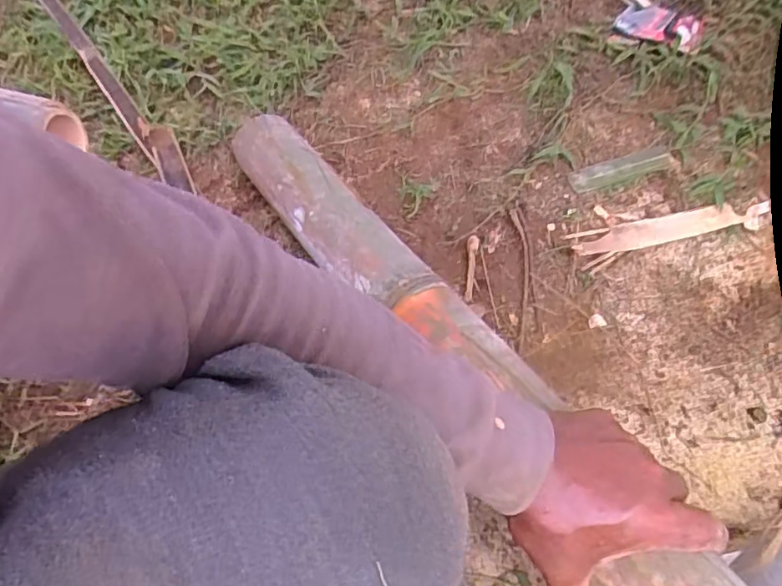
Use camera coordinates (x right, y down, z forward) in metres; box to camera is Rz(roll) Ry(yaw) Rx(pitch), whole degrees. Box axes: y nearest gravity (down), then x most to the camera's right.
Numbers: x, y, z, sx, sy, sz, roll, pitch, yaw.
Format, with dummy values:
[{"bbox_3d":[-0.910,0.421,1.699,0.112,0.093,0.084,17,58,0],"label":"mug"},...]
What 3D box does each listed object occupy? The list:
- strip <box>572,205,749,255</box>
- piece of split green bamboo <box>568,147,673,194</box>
[{"bbox_3d":[0.325,-0.077,0.705,0.212,0.005,0.038,-12,57,-5],"label":"strip"},{"bbox_3d":[0.299,-0.162,0.756,0.145,0.004,0.035,-17,58,-9],"label":"piece of split green bamboo"}]

